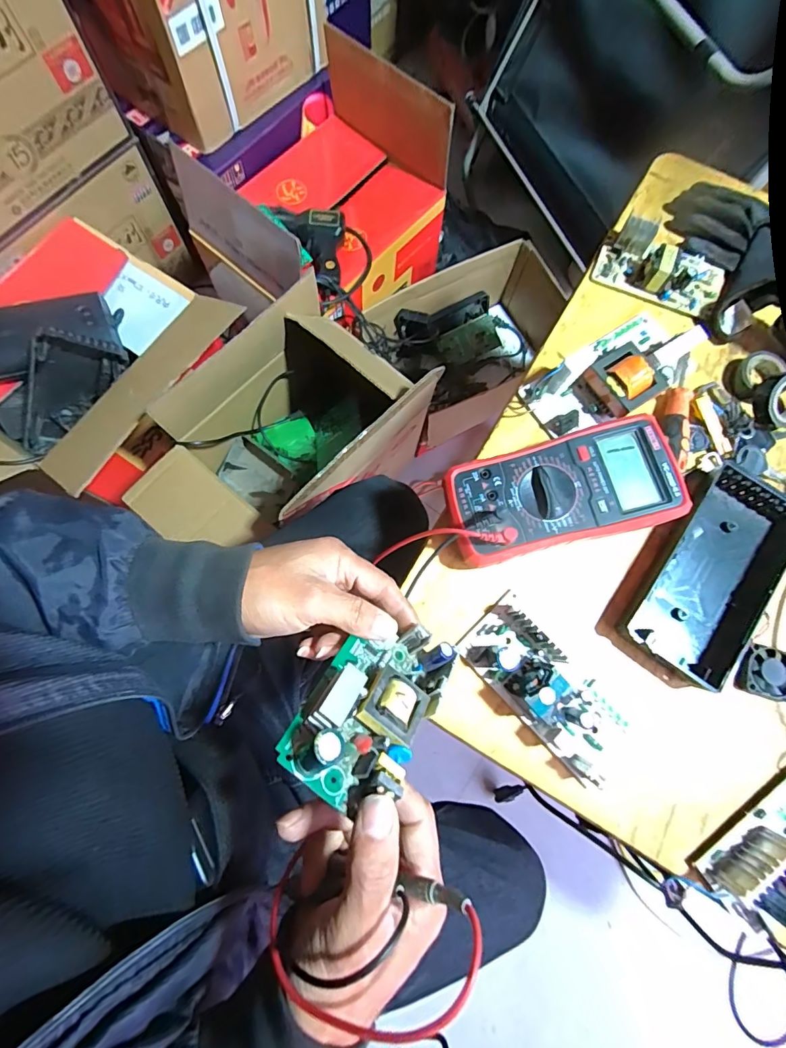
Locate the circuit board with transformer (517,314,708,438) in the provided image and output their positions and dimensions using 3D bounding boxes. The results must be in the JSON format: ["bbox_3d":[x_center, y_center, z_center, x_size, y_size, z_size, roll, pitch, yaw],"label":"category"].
[{"bbox_3d":[0.205,-0.139,0.418,0.163,0.039,0.077,-34,79,-9],"label":"circuit board with transformer"}]

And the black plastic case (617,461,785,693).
[{"bbox_3d":[0.269,0.041,0.381,0.086,0.027,0.177,32,77,6],"label":"black plastic case"}]

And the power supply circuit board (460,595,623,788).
[{"bbox_3d":[0.122,0.126,0.349,0.067,0.045,0.141,-41,81,-10],"label":"power supply circuit board"}]

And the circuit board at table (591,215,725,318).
[{"bbox_3d":[0.274,-0.261,0.453,0.122,0.035,0.064,24,77,4],"label":"circuit board at table"}]

